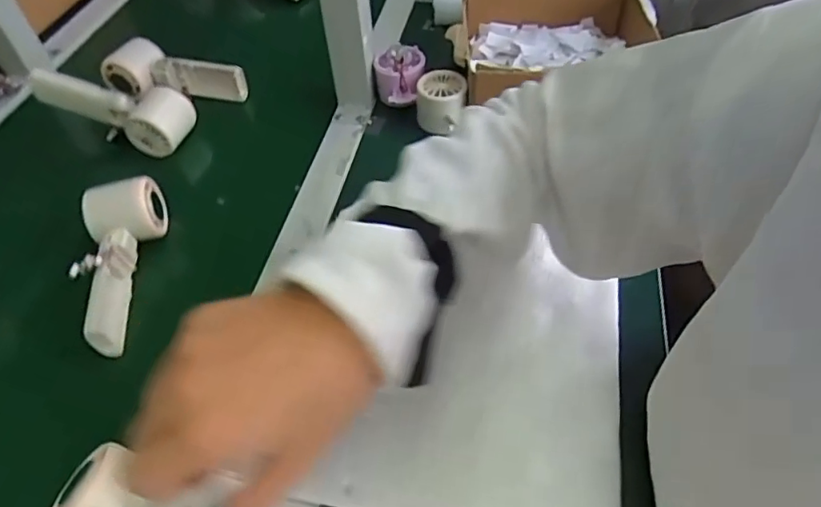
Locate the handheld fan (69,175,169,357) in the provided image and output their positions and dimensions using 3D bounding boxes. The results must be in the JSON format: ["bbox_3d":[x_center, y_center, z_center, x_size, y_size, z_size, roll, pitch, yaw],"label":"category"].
[{"bbox_3d":[-0.251,0.006,0.483,0.058,0.054,0.155,-9,50,-5],"label":"handheld fan"}]

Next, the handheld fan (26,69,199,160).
[{"bbox_3d":[-0.318,-0.155,0.599,0.162,0.058,0.043,14,50,-2],"label":"handheld fan"}]

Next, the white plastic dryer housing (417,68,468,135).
[{"bbox_3d":[0.034,-0.166,0.608,0.053,0.046,0.044,0,50,3],"label":"white plastic dryer housing"}]

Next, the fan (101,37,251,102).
[{"bbox_3d":[-0.278,-0.208,0.659,0.158,0.058,0.052,11,51,12],"label":"fan"}]

